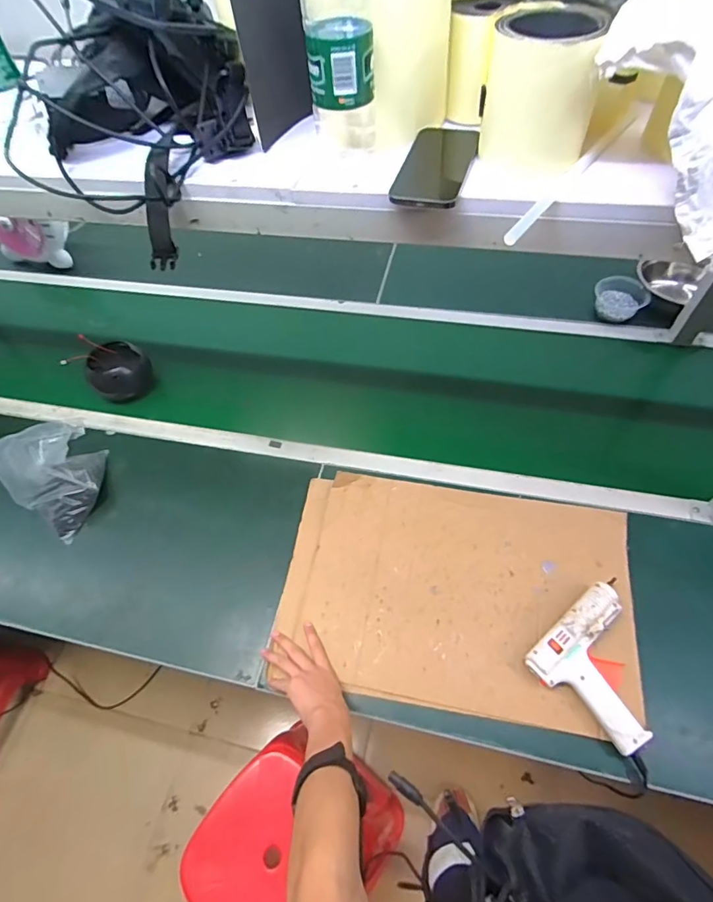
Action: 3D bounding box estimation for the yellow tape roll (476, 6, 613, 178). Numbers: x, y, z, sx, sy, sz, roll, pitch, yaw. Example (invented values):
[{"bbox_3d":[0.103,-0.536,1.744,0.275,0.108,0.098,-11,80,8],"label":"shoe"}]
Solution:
[{"bbox_3d":[0.183,-0.357,0.456,0.101,0.111,0.101,14,58,13],"label":"yellow tape roll"}]

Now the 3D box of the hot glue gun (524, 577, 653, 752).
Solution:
[{"bbox_3d":[0.356,0.300,0.641,0.179,0.043,0.164,-35,60,-18],"label":"hot glue gun"}]

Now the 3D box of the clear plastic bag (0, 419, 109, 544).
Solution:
[{"bbox_3d":[-0.542,0.038,0.836,0.141,0.158,0.166,31,65,21],"label":"clear plastic bag"}]

